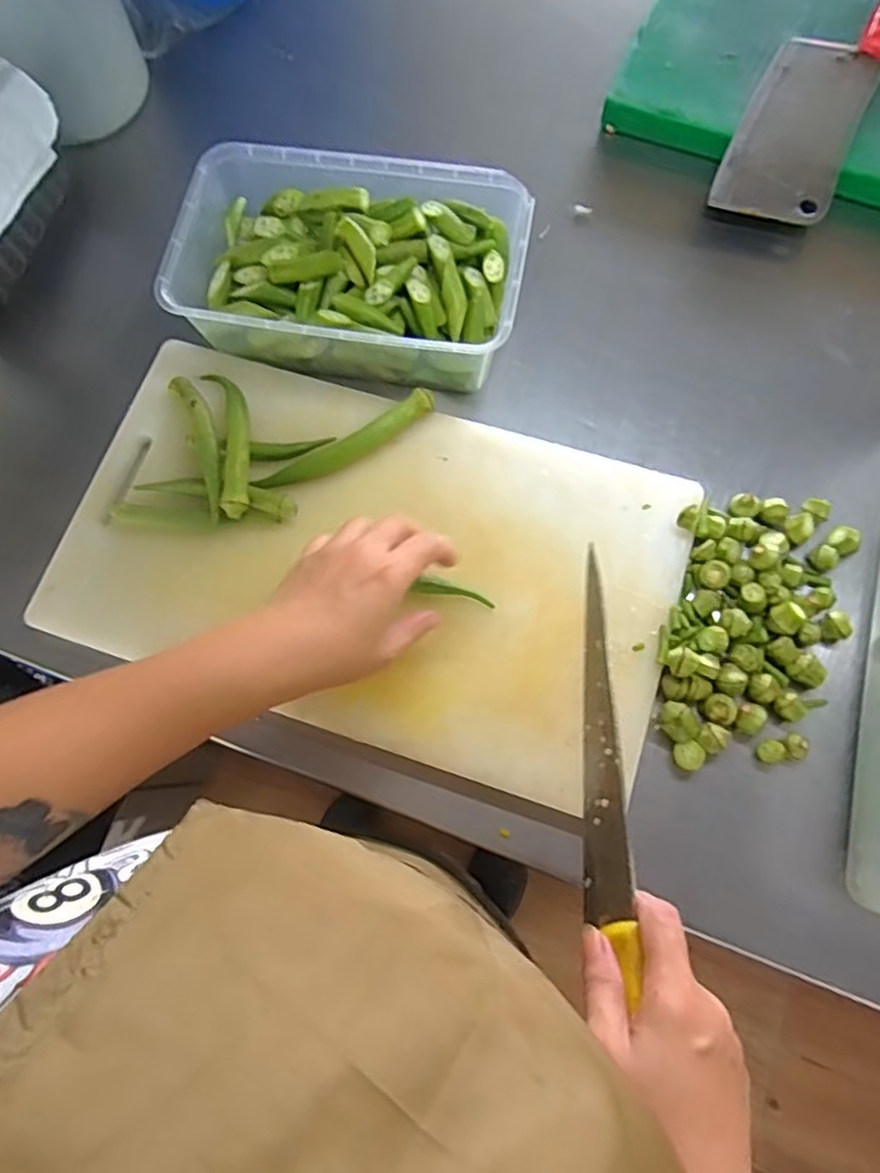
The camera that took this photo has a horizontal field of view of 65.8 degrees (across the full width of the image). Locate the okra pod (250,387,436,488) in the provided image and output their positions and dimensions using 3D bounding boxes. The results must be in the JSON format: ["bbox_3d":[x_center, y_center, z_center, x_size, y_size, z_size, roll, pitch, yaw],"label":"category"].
[{"bbox_3d":[-0.066,-0.102,0.489,0.137,0.016,0.020,-29,74,-6],"label":"okra pod"}]

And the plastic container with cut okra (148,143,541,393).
[{"bbox_3d":[-0.066,-0.240,0.515,0.248,0.072,0.160,10,74,6],"label":"plastic container with cut okra"}]

